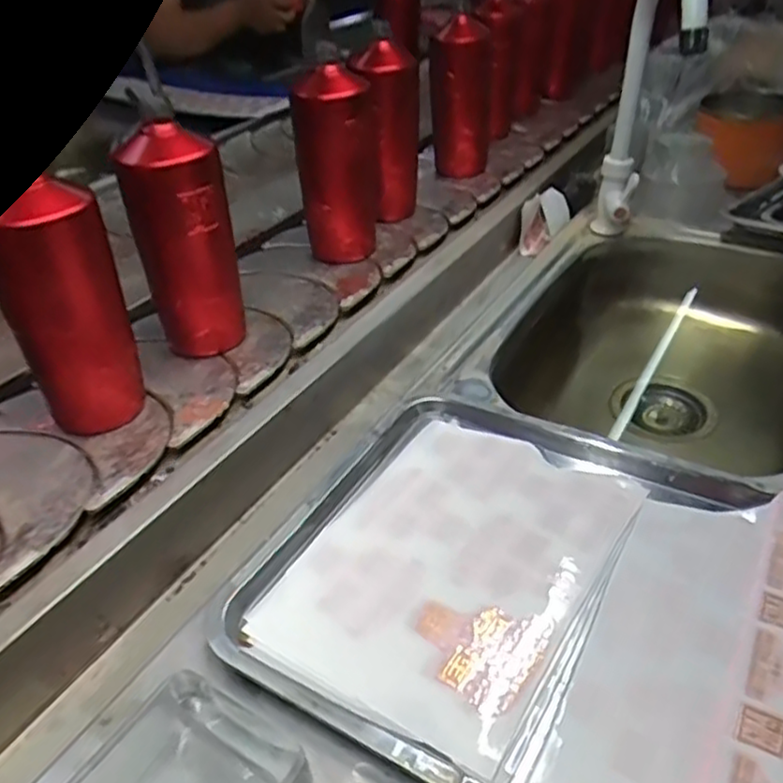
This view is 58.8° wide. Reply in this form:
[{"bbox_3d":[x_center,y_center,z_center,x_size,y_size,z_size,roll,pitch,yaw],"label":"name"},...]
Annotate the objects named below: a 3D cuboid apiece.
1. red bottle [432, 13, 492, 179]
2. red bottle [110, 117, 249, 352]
[{"bbox_3d":[0.093,-0.388,0.933,0.088,0.188,0.061,6,34,2],"label":"red bottle"},{"bbox_3d":[-0.174,-0.126,0.598,0.058,0.193,0.061,21,37,22],"label":"red bottle"}]

